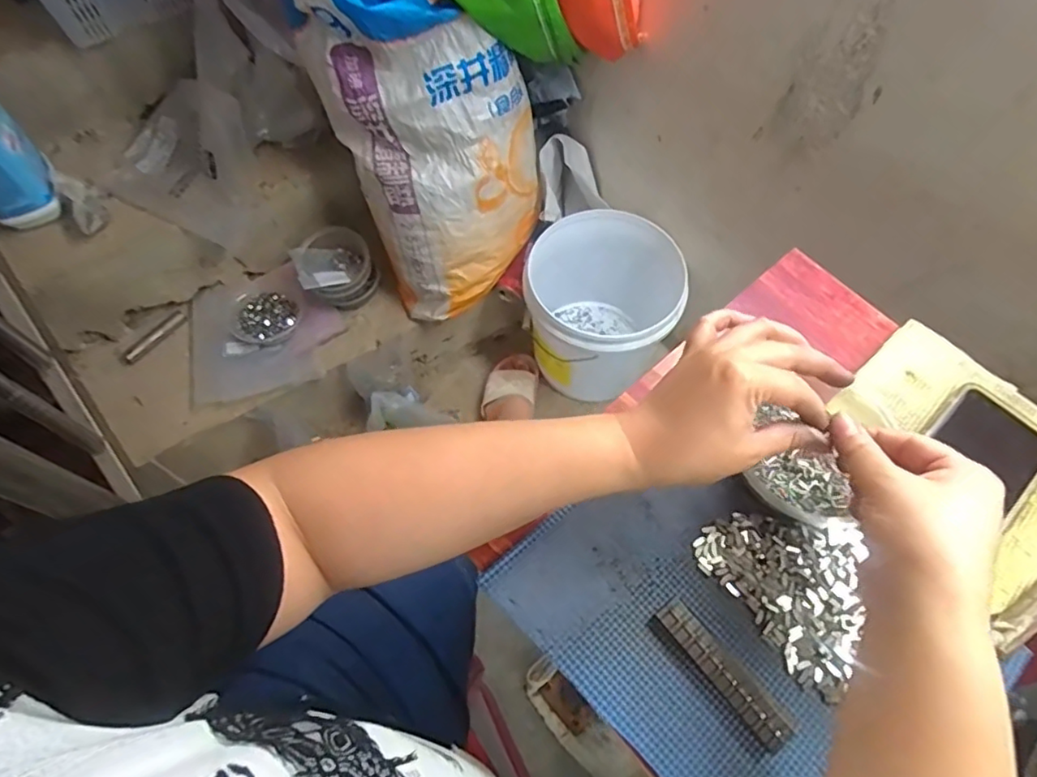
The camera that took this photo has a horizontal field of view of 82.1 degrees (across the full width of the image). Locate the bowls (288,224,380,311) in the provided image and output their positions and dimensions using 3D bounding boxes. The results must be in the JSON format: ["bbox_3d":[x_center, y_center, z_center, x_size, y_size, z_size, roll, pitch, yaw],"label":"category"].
[{"bbox_3d":[-0.303,-0.195,1.004,0.120,0.104,0.116,1,64,-2],"label":"bowls"}]

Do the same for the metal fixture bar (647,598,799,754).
[{"bbox_3d":[0.126,0.174,0.366,0.025,0.011,0.096,-39,71,-19],"label":"metal fixture bar"}]

